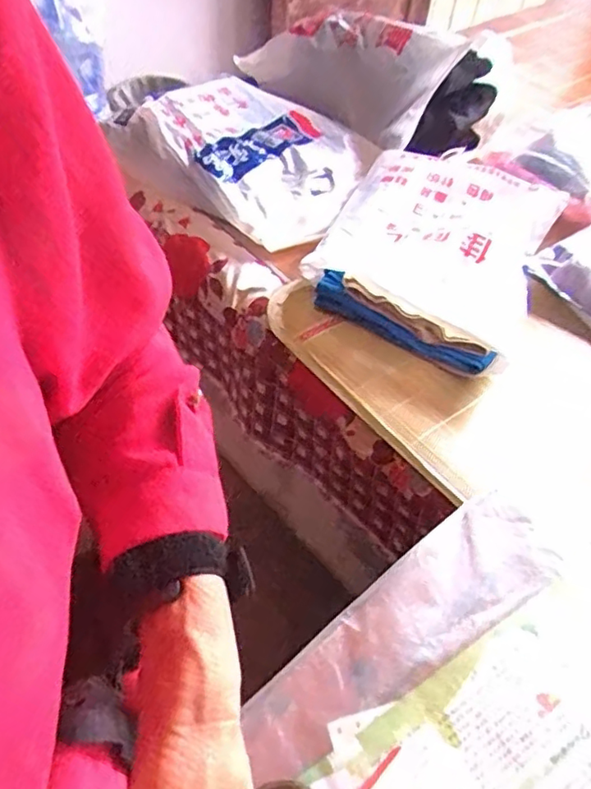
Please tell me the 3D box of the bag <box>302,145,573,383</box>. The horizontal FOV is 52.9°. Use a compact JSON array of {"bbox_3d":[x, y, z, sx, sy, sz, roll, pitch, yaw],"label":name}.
[{"bbox_3d":[0.200,-0.222,0.863,0.300,0.076,0.350,23,53,13],"label":"bag"}]

